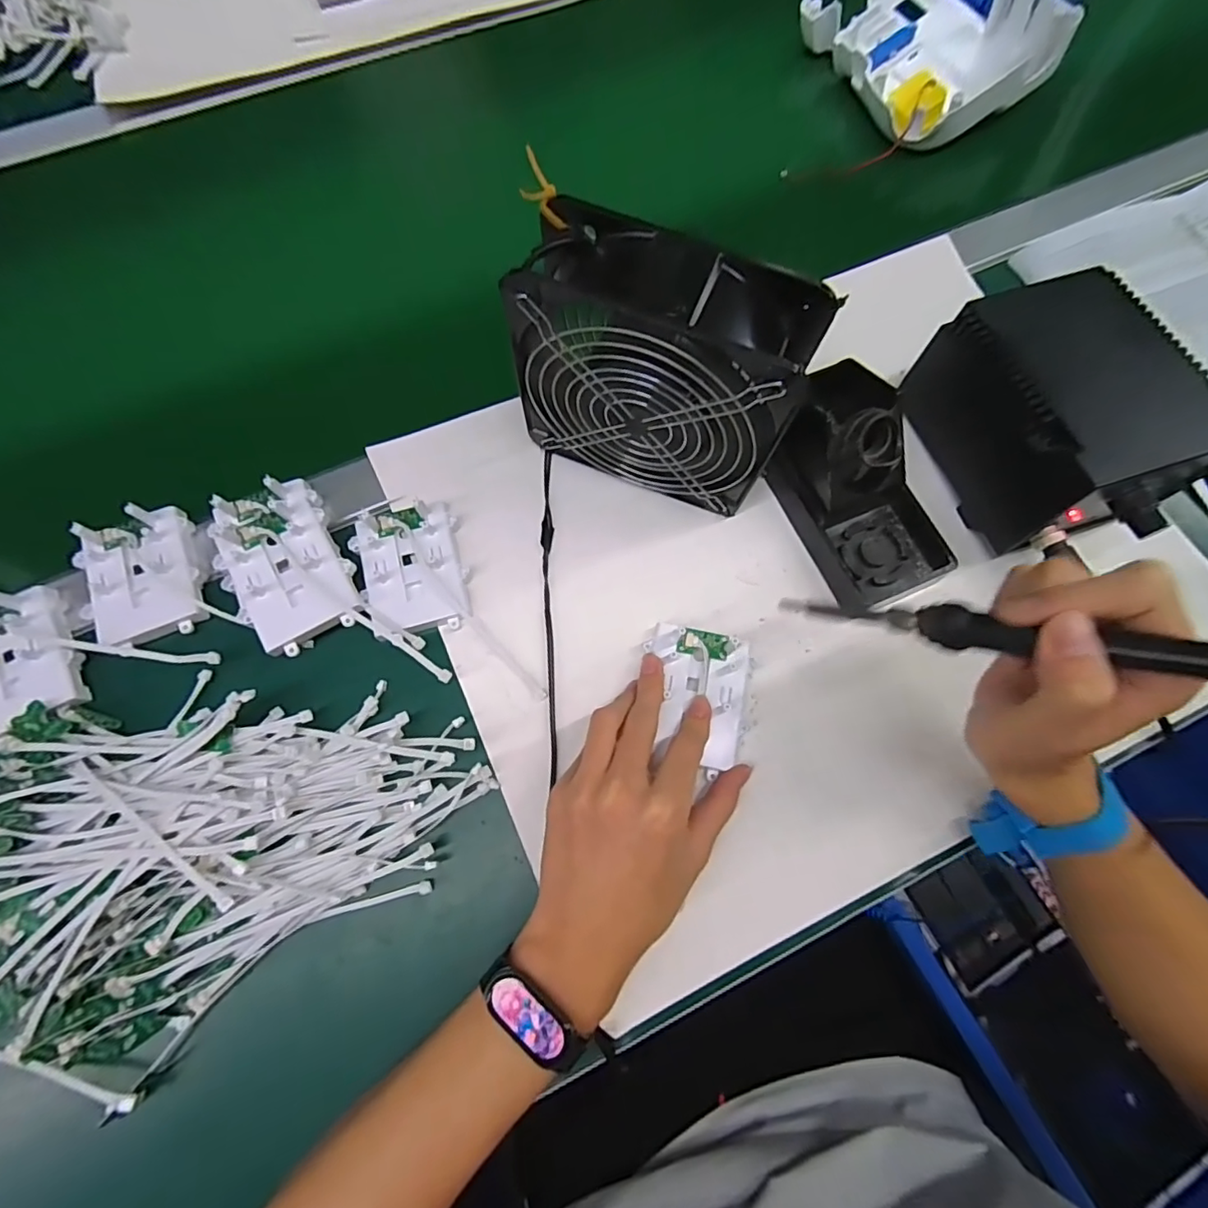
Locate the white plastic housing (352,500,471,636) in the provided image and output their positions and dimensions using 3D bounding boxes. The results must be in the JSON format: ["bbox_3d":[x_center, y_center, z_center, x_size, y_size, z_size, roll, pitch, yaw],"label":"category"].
[{"bbox_3d":[-0.122,-0.021,0.354,0.063,0.022,0.080,-15,74,-6],"label":"white plastic housing"}]

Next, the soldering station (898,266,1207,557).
[{"bbox_3d":[0.297,-0.118,0.357,0.120,0.089,0.162,-19,74,-7],"label":"soldering station"}]

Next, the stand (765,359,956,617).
[{"bbox_3d":[0.161,-0.080,0.351,0.075,0.068,0.160,-20,75,-7],"label":"stand"}]

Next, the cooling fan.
[{"bbox_3d":[0.028,-0.124,0.320,0.150,0.147,0.063,22,74,5],"label":"cooling fan"}]

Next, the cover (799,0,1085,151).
[{"bbox_3d":[0.281,-0.498,0.485,0.148,0.070,0.189,-28,76,-9],"label":"cover"}]

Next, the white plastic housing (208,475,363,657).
[{"bbox_3d":[-0.198,-0.026,0.342,0.066,0.026,0.107,-30,76,-10],"label":"white plastic housing"}]

